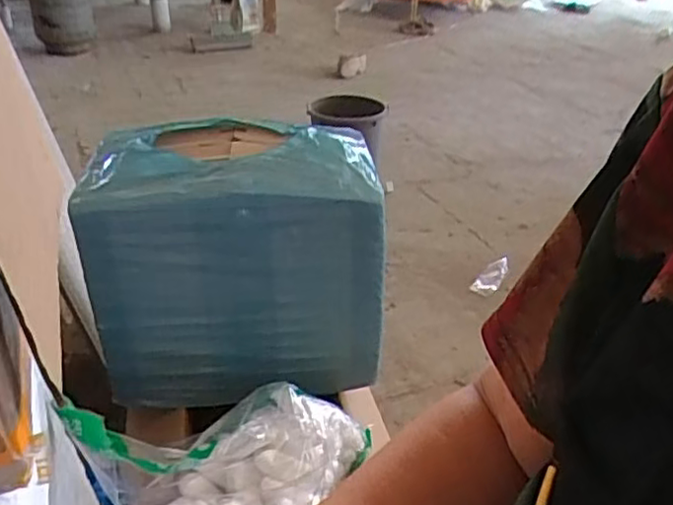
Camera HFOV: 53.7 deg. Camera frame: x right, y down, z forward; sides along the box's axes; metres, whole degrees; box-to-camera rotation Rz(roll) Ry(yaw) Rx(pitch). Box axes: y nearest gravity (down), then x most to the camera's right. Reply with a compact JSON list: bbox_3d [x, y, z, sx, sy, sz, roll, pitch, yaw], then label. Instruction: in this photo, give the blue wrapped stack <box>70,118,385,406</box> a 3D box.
[{"bbox_3d":[-0.156,0.004,1.033,0.409,0.351,0.250,-5,31,-10],"label":"blue wrapped stack"}]

